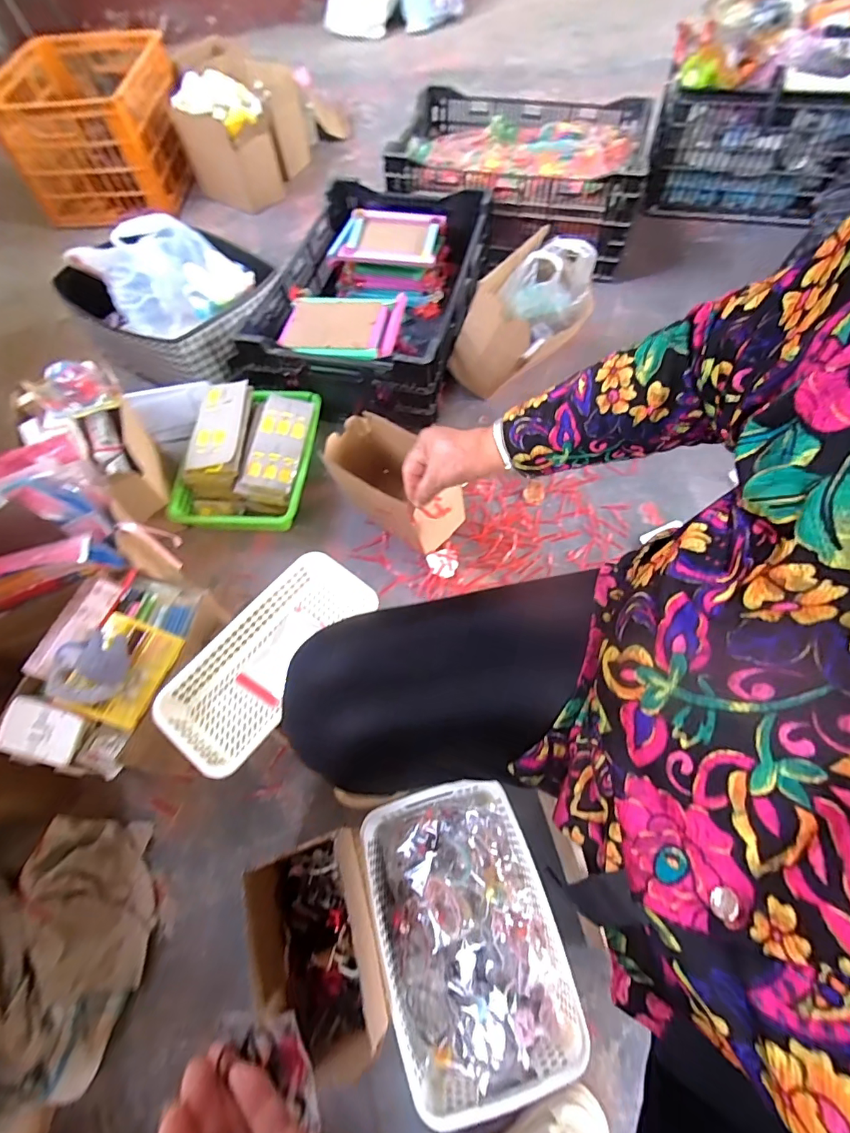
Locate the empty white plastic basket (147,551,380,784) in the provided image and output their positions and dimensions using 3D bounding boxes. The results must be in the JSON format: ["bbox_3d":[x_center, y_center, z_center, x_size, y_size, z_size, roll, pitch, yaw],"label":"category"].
[{"bbox_3d":[-0.183,0.110,0.585,0.130,0.055,0.271,31,68,19],"label":"empty white plastic basket"}]

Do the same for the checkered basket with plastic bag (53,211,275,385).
[{"bbox_3d":[-0.544,-0.578,1.068,0.415,0.246,0.345,38,71,21],"label":"checkered basket with plastic bag"}]

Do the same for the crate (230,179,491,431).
[{"bbox_3d":[-0.111,-0.613,1.108,0.422,0.197,0.626,10,63,10],"label":"crate"}]

